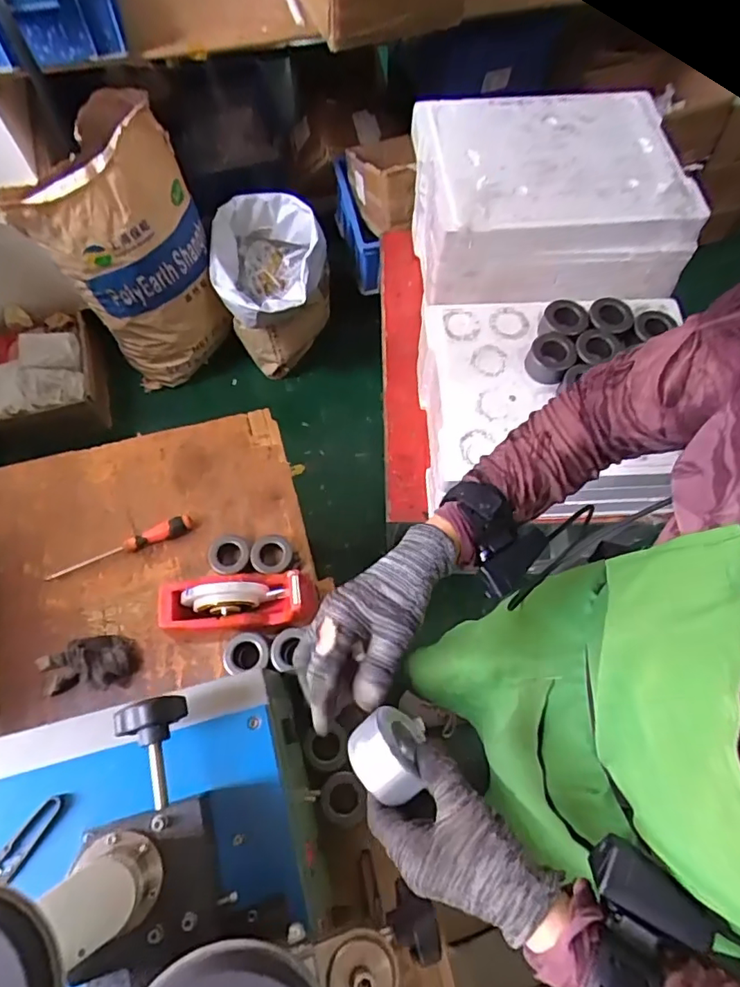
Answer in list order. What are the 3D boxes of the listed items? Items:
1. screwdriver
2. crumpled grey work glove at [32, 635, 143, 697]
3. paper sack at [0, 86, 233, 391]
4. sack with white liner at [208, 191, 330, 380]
[{"bbox_3d":[-0.381,0.079,0.819,0.220,0.030,0.027,-20,69,-10],"label":"screwdriver"},{"bbox_3d":[-0.391,0.231,0.739,0.119,0.058,0.073,-4,67,-4],"label":"crumpled grey work glove"},{"bbox_3d":[-0.629,-0.622,1.437,0.394,0.610,0.314,-24,70,-12],"label":"paper sack"},{"bbox_3d":[-0.278,-0.598,1.589,0.311,0.380,0.306,-8,68,-6],"label":"sack with white liner"}]

